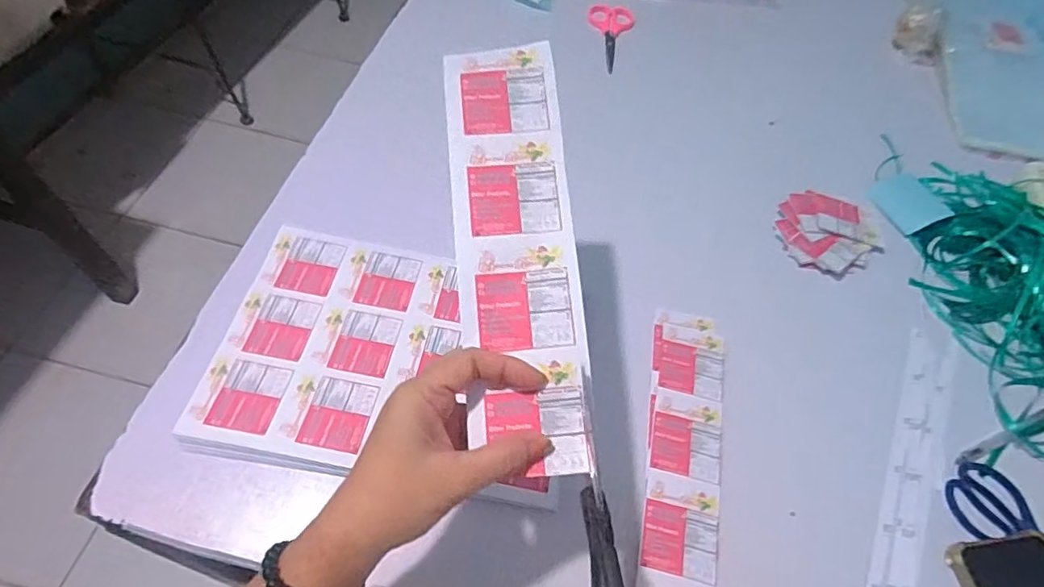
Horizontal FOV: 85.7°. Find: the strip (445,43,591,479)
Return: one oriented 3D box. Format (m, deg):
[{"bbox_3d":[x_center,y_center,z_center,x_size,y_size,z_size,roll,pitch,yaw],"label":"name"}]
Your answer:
[{"bbox_3d":[-0.003,-0.034,0.358,0.072,0.005,0.283,-5,74,-2],"label":"strip"}]

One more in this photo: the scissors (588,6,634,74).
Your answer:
[{"bbox_3d":[0.119,-0.355,0.775,0.062,0.012,0.133,13,57,3],"label":"scissors"}]

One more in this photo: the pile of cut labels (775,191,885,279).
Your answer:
[{"bbox_3d":[0.326,-0.068,0.605,0.108,0.013,0.103,2,57,-3],"label":"pile of cut labels"}]

